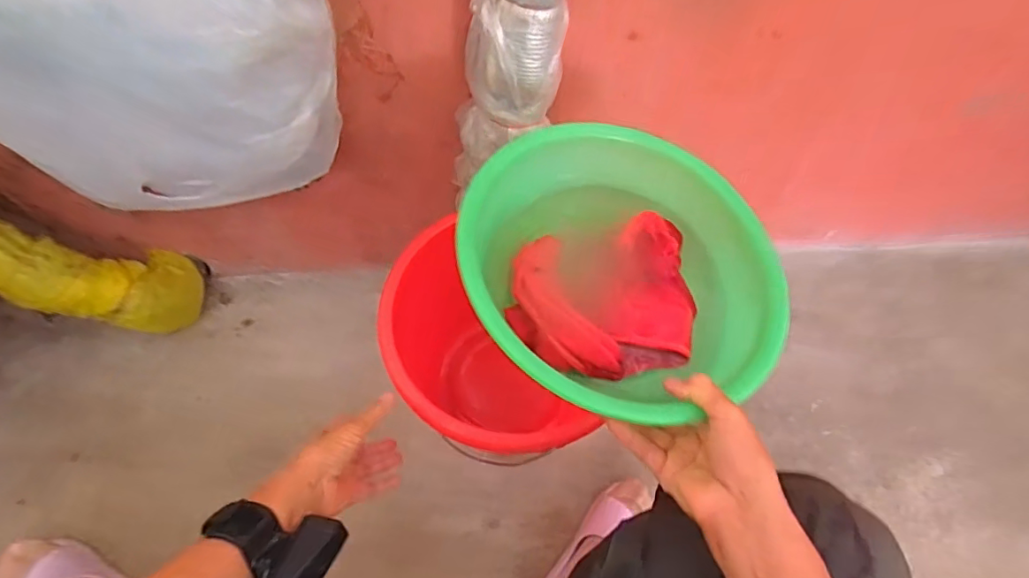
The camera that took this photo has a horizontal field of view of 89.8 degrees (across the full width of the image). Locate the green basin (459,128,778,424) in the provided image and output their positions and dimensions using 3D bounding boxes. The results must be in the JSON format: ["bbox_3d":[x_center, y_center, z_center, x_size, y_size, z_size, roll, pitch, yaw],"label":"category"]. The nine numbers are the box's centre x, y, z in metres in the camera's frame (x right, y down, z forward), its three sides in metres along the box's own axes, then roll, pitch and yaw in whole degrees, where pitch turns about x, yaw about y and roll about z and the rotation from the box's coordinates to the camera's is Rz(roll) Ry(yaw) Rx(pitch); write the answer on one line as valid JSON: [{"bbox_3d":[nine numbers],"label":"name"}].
[{"bbox_3d":[0.090,-0.019,0.459,0.264,0.100,0.240,2,58,-3],"label":"green basin"}]

